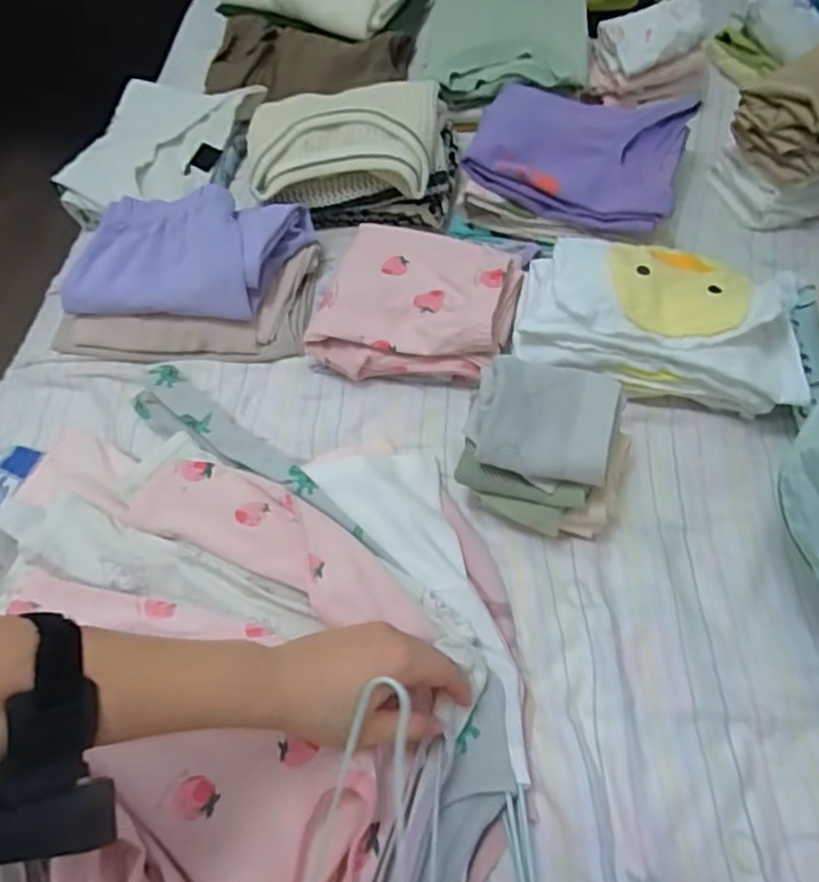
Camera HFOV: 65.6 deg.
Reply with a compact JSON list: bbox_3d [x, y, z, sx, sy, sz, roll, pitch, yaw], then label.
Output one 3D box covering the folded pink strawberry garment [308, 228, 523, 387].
[{"bbox_3d":[0.009,-0.133,0.610,0.177,0.061,0.172,16,66,9],"label":"folded pink strawberry garment"}]

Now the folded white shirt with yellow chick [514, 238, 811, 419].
[{"bbox_3d":[0.214,-0.100,0.561,0.232,0.081,0.124,11,65,6],"label":"folded white shirt with yellow chick"}]

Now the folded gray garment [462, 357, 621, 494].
[{"bbox_3d":[0.098,-0.016,0.476,0.104,0.030,0.087,15,65,11],"label":"folded gray garment"}]

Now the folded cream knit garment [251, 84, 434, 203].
[{"bbox_3d":[-0.077,-0.313,0.665,0.204,0.057,0.144,4,65,3],"label":"folded cream knit garment"}]

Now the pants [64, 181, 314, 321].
[{"bbox_3d":[-0.223,-0.184,0.628,0.231,0.043,0.134,4,65,3],"label":"pants"}]

